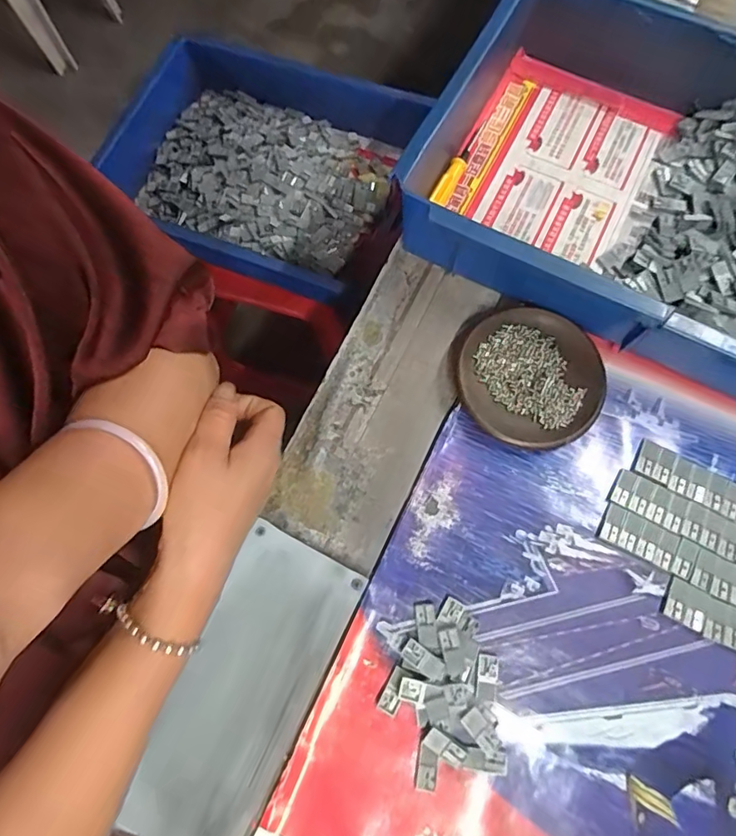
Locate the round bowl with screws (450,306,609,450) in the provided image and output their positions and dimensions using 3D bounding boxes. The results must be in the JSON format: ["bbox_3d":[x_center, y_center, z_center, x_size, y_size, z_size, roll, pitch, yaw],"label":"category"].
[{"bbox_3d":[0.124,-0.034,0.392,0.109,0.018,0.116,0,73,0],"label":"round bowl with screws"}]

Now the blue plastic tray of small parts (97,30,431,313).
[{"bbox_3d":[-0.143,-0.317,0.625,0.339,0.069,0.282,21,74,6],"label":"blue plastic tray of small parts"}]

